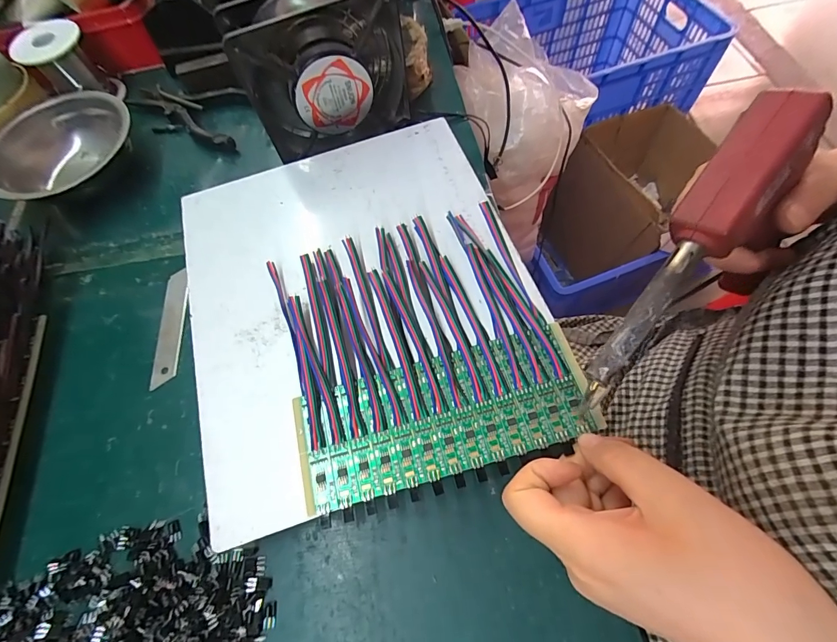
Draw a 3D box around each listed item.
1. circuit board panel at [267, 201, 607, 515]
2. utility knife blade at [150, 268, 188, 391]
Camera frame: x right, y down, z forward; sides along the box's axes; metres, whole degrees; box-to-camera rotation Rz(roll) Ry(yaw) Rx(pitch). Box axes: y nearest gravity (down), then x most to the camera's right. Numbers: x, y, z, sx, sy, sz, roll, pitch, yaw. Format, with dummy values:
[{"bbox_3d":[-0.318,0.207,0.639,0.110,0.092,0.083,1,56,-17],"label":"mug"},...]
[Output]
[{"bbox_3d":[0.001,0.010,0.238,0.161,0.015,0.158,-14,64,-4],"label":"circuit board panel"},{"bbox_3d":[-0.189,0.004,0.298,0.017,0.004,0.092,-4,68,-6],"label":"utility knife blade"}]

